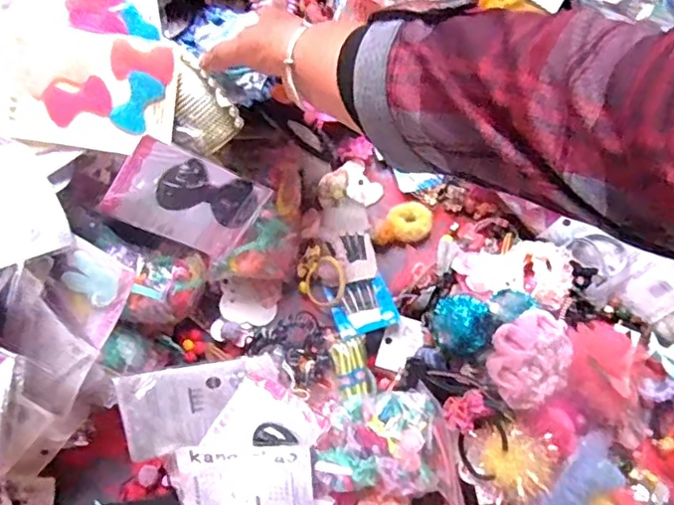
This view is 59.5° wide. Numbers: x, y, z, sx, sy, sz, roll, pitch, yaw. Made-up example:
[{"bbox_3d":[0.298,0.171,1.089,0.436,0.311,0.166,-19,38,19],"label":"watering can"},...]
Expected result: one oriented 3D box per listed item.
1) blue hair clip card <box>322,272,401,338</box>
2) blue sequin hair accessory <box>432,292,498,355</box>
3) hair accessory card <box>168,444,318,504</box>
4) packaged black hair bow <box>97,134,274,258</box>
[{"bbox_3d":[0.026,0.055,0.614,0.062,0.008,0.069,-19,46,-2],"label":"blue hair clip card"},{"bbox_3d":[0.119,0.069,0.571,0.052,0.051,0.057,-14,75,-3],"label":"blue sequin hair accessory"},{"bbox_3d":[-0.088,0.217,0.548,0.131,0.010,0.085,-2,103,3],"label":"hair accessory card"},{"bbox_3d":[-0.133,-0.047,0.531,0.086,0.125,0.004,-52,38,15],"label":"packaged black hair bow"}]

